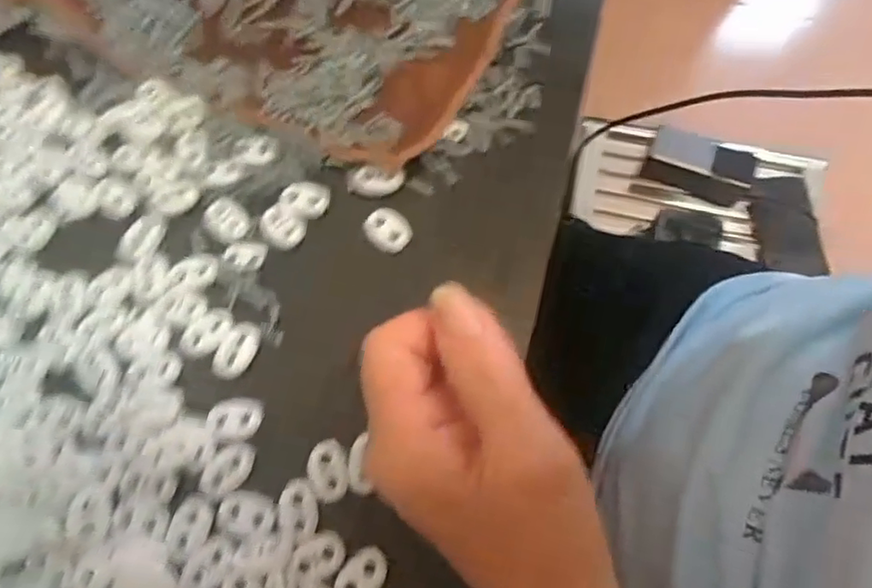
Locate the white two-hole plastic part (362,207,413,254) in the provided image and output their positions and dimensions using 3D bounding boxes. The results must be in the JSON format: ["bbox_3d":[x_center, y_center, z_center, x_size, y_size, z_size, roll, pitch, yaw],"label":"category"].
[{"bbox_3d":[-0.022,-0.030,0.288,0.023,0.004,0.020,43,75,12],"label":"white two-hole plastic part"}]

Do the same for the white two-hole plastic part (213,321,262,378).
[{"bbox_3d":[-0.087,0.024,0.268,0.014,0.004,0.026,18,71,4],"label":"white two-hole plastic part"}]

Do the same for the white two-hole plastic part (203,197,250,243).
[{"bbox_3d":[-0.100,-0.036,0.291,0.019,0.004,0.022,-36,76,-13],"label":"white two-hole plastic part"}]

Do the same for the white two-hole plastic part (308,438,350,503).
[{"bbox_3d":[-0.044,0.072,0.252,0.016,0.004,0.024,-7,72,-4],"label":"white two-hole plastic part"}]

